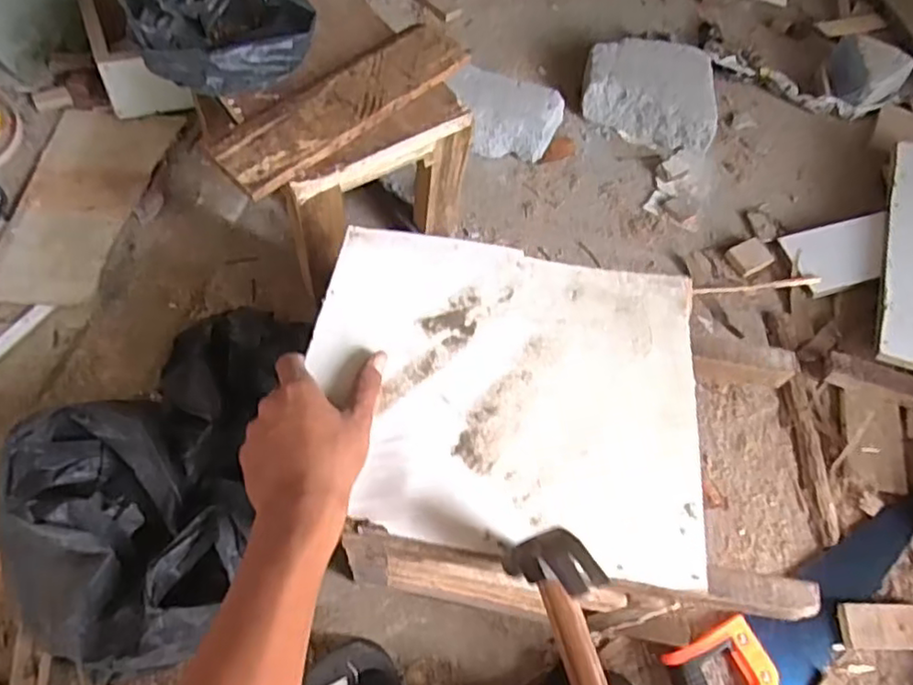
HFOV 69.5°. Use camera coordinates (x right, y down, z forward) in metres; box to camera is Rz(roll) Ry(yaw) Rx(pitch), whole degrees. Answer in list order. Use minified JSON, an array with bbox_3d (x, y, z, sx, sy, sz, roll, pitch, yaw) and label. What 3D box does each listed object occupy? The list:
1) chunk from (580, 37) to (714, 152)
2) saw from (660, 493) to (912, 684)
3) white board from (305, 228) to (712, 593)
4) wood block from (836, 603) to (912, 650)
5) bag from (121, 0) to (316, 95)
[{"bbox_3d":[0.315,-0.411,1.068,0.203,0.065,0.189,15,61,6],"label":"chunk"},{"bbox_3d":[0.397,0.297,0.691,0.403,0.025,0.122,-24,65,-15],"label":"saw"},{"bbox_3d":[0.038,0.029,0.517,0.302,0.014,0.255,9,61,2],"label":"white board"},{"bbox_3d":[0.451,0.299,0.691,0.090,0.014,0.043,2,61,-2],"label":"wood block"},{"bbox_3d":[-0.255,-0.350,0.717,0.186,0.084,0.142,-16,62,-15],"label":"bag"}]

